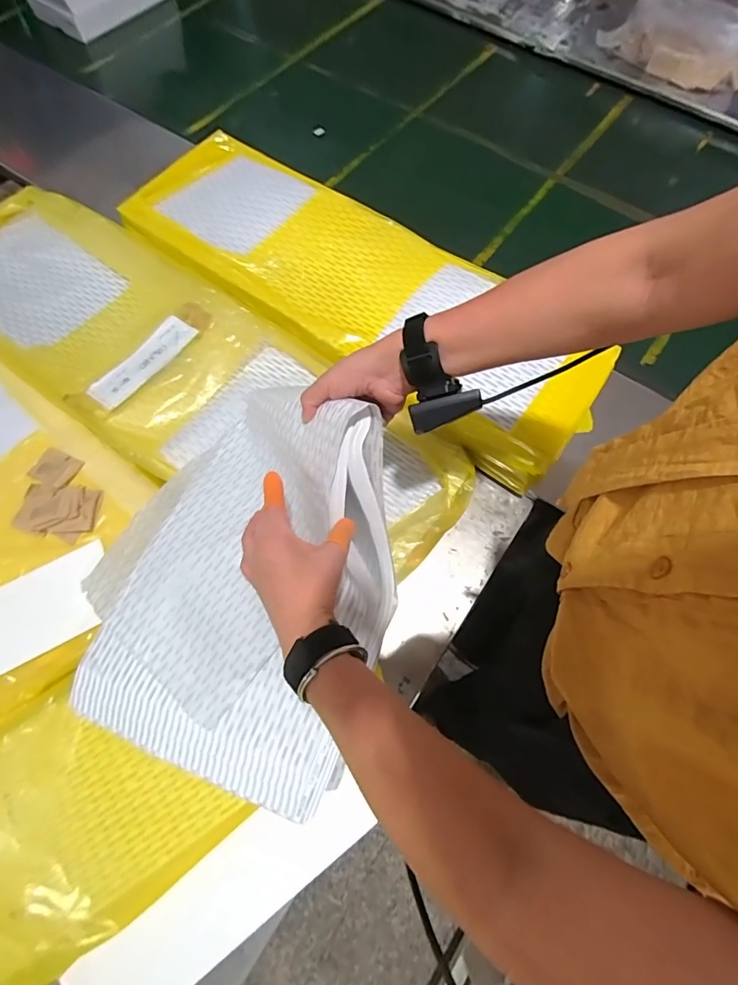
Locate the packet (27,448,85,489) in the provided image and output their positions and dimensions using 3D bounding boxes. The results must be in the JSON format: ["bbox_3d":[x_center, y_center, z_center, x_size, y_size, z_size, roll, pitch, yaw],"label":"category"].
[{"bbox_3d":[-0.444,-0.035,0.636,0.064,0.004,0.050,23,68,9],"label":"packet"}]

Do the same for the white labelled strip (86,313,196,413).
[{"bbox_3d":[-0.343,-0.200,0.685,0.062,0.006,0.176,35,74,16],"label":"white labelled strip"}]

